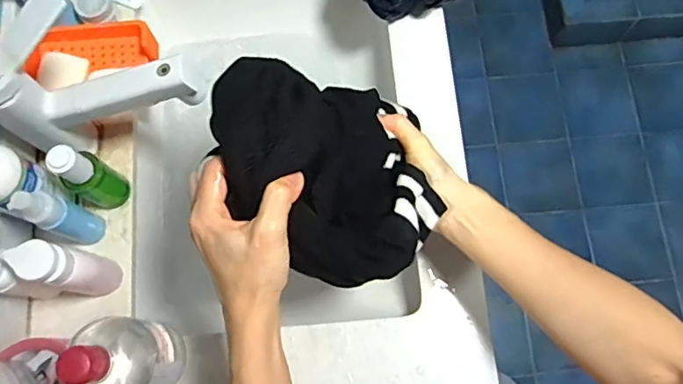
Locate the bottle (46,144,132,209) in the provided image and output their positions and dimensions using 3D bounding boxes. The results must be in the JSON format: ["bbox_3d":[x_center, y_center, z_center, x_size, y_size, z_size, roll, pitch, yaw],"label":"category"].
[{"bbox_3d":[-0.242,-0.013,0.530,0.030,0.113,0.038,27,78,7],"label":"bottle"}]

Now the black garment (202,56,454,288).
[{"bbox_3d":[-0.007,-0.019,0.435,0.150,0.131,0.179,-26,77,-6],"label":"black garment"}]

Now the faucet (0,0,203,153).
[{"bbox_3d":[-0.225,-0.103,0.517,0.183,0.166,0.087,-14,76,-3],"label":"faucet"}]

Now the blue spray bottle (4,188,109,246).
[{"bbox_3d":[-0.260,0.025,0.509,0.024,0.130,0.031,22,77,5],"label":"blue spray bottle"}]

